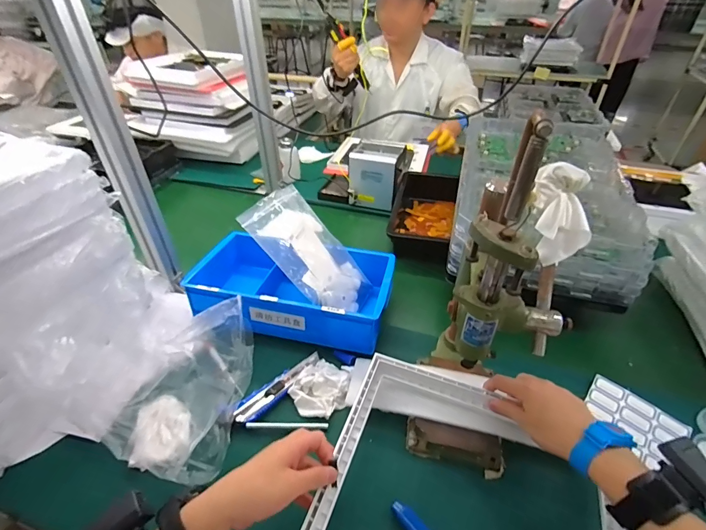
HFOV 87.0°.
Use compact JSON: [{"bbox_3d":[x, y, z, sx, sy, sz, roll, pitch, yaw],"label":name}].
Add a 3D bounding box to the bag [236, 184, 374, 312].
[{"bbox_3d":[-0.066,-0.026,0.700,0.259,0.034,0.175,48,38,-8],"label":"bag"}]

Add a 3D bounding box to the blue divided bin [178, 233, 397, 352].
[{"bbox_3d":[-0.110,0.037,0.709,0.355,0.081,0.219,9,40,11],"label":"blue divided bin"}]

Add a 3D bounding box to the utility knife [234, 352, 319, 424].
[{"bbox_3d":[-0.116,0.188,0.585,0.036,0.012,0.156,31,48,32],"label":"utility knife"}]

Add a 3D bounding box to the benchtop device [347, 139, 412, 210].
[{"bbox_3d":[0.070,-0.244,1.009,0.134,0.134,0.123,13,41,16],"label":"benchtop device"}]

